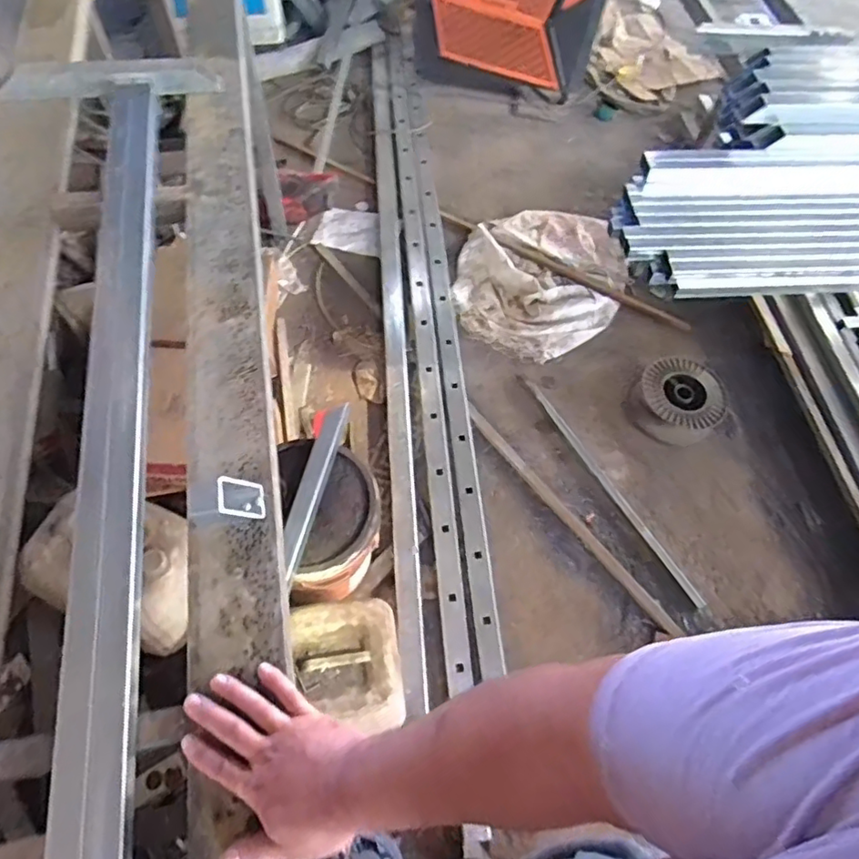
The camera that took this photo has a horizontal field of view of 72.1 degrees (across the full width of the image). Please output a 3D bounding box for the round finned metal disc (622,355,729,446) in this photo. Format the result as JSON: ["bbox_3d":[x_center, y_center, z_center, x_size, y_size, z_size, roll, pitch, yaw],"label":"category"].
[{"bbox_3d":[0.711,-0.082,1.681,0.251,0.079,0.272,2,61,-4],"label":"round finned metal disc"}]

